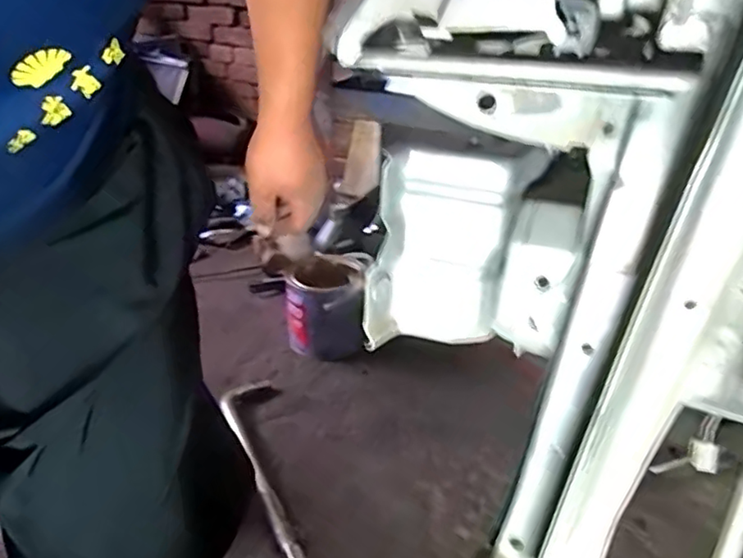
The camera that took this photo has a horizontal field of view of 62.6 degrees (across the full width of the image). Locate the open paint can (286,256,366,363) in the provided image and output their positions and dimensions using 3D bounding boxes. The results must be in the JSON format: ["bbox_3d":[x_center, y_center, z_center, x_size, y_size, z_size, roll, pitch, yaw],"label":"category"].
[{"bbox_3d":[-0.093,0.059,1.247,0.150,0.161,0.148,0,28,-1],"label":"open paint can"}]

